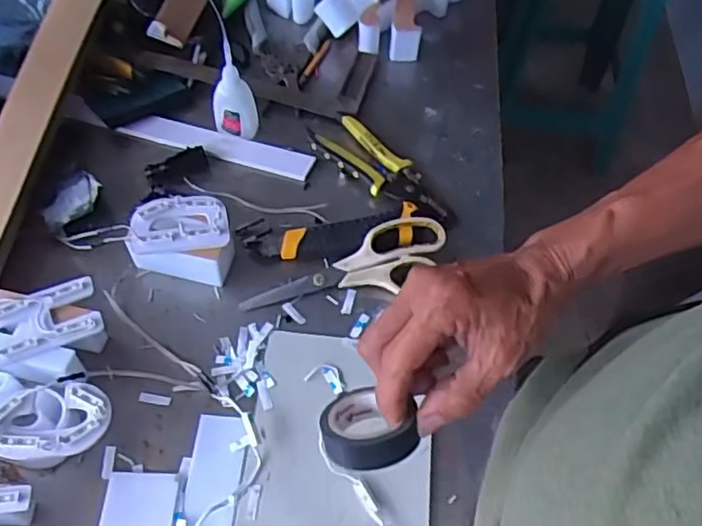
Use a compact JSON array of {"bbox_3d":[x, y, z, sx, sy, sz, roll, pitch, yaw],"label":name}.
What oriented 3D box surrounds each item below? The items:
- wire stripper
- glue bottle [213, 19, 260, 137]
[{"bbox_3d":[0.035,-0.092,0.638,0.157,0.026,0.054,37,63,22],"label":"wire stripper"},{"bbox_3d":[-0.117,-0.167,0.633,0.044,0.100,0.036,-11,57,-8],"label":"glue bottle"}]

